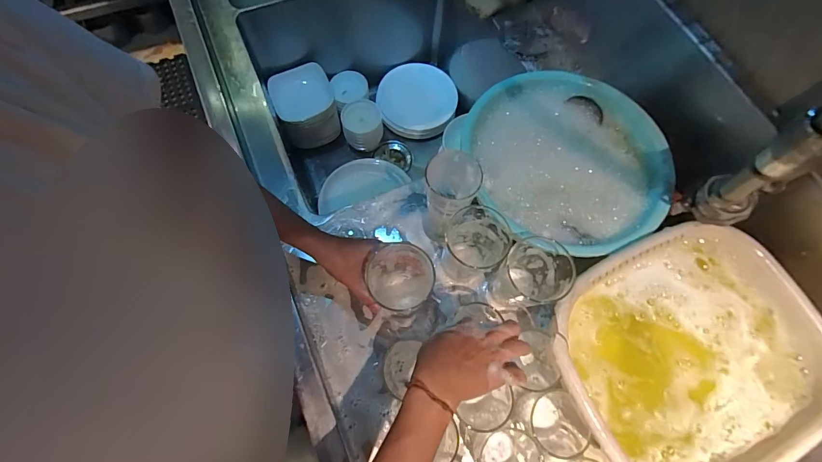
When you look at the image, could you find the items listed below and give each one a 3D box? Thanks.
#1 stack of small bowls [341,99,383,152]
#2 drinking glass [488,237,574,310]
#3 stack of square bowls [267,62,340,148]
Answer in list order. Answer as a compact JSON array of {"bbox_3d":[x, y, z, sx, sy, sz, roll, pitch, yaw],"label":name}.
[{"bbox_3d":[-0.136,-0.292,1.059,0.105,0.082,0.107,-12,71,-6],"label":"stack of small bowls"},{"bbox_3d":[0.169,0.070,0.554,0.081,0.126,0.087,1,68,-3],"label":"drinking glass"},{"bbox_3d":[-0.281,-0.329,1.020,0.151,0.134,0.154,-19,72,-8],"label":"stack of square bowls"}]

